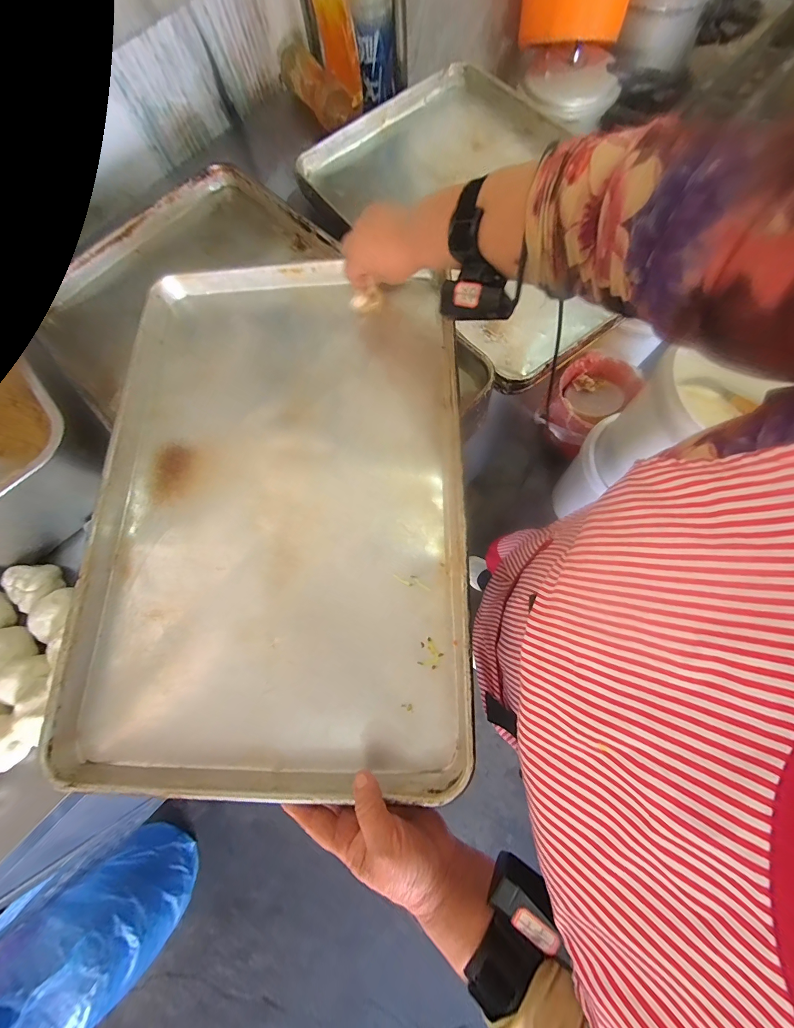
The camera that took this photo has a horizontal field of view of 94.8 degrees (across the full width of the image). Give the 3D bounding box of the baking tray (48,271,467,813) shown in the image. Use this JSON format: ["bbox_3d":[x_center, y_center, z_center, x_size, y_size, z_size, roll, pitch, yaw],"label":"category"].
[{"bbox_3d":[-0.142,-0.032,0.417,0.407,0.050,0.587,-2,71,1],"label":"baking tray"}]

